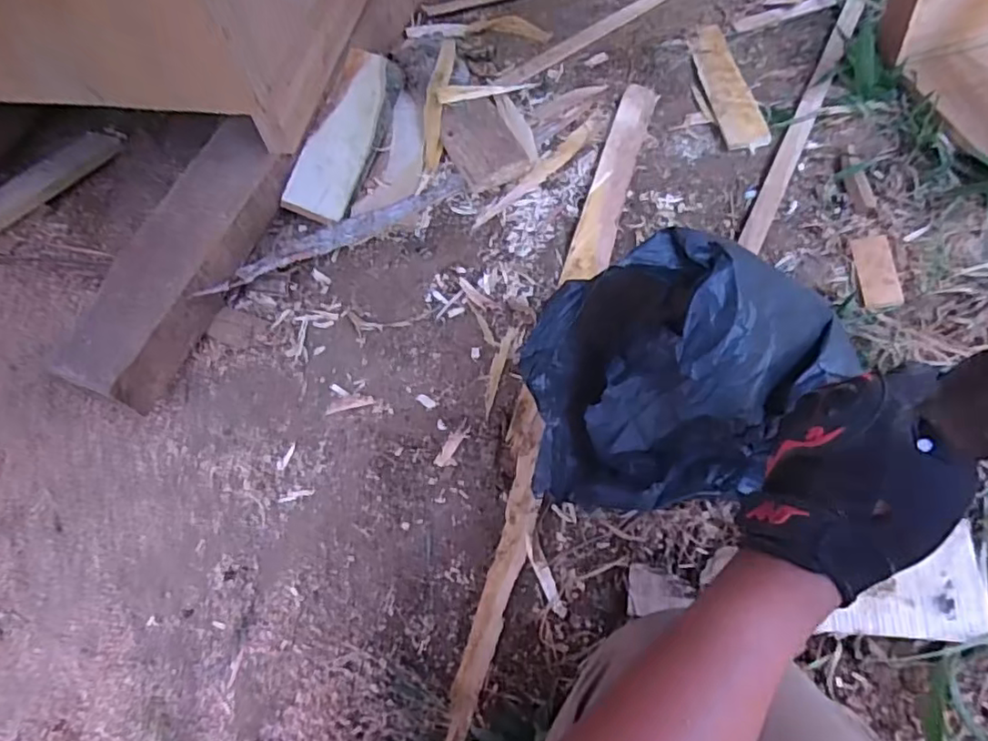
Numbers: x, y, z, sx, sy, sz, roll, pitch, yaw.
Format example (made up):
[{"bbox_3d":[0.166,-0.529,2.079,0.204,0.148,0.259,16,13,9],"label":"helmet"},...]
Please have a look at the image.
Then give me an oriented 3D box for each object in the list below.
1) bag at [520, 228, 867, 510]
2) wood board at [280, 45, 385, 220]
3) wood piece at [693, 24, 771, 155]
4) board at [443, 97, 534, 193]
[{"bbox_3d":[0.156,-0.006,0.528,0.259,0.165,0.195,-16,60,-6],"label":"bag"},{"bbox_3d":[-0.208,-0.327,0.845,0.079,0.013,0.261,20,75,-11],"label":"wood board"},{"bbox_3d":[0.329,-0.409,0.861,0.055,0.009,0.268,-4,59,2],"label":"wood piece"},{"bbox_3d":[-0.018,-0.316,0.829,0.092,0.023,0.149,-22,61,-9],"label":"board"}]

